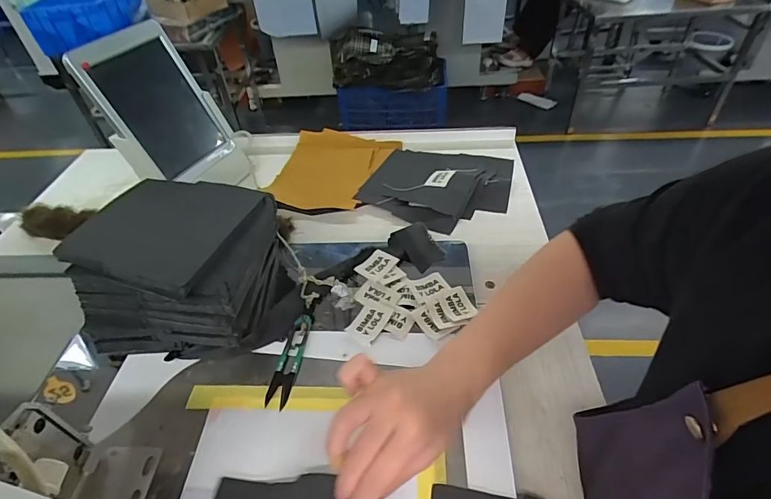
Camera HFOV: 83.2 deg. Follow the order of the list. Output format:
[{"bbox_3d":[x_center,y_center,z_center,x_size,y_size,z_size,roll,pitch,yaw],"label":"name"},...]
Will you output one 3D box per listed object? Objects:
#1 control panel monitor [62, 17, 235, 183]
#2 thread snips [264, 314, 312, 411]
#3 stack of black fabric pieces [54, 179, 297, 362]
[{"bbox_3d":[-0.313,-0.195,0.602,0.026,0.200,0.145,8,47,39],"label":"control panel monitor"},{"bbox_3d":[-0.099,0.111,0.446,0.023,0.010,0.100,5,45,9],"label":"thread snips"},{"bbox_3d":[-0.214,0.019,0.477,0.200,0.118,0.161,-1,45,4],"label":"stack of black fabric pieces"}]

